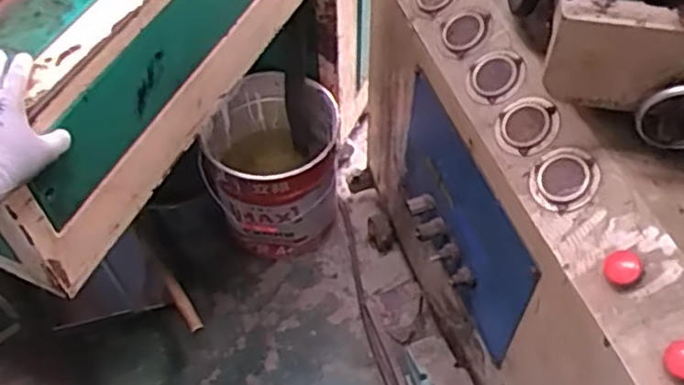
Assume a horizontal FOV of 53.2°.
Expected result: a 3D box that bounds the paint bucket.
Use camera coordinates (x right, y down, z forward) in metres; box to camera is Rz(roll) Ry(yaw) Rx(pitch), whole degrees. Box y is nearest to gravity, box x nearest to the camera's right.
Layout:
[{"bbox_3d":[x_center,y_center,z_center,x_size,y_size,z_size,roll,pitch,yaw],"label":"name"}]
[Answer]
[{"bbox_3d":[-0.153,-0.055,1.541,0.288,0.319,0.286,1,54,1],"label":"paint bucket"}]

